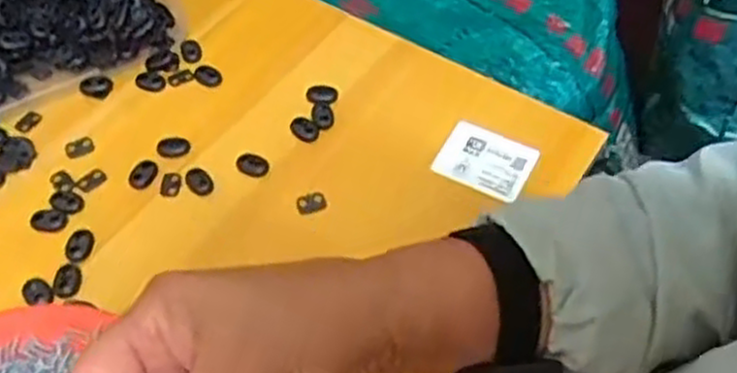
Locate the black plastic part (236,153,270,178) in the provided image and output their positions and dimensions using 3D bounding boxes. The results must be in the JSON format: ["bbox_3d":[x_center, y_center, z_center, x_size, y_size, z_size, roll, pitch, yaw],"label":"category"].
[{"bbox_3d":[-0.076,-0.015,0.498,0.022,0.004,0.016,21,56,15],"label":"black plastic part"}]

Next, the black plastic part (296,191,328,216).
[{"bbox_3d":[-0.036,0.011,0.481,0.019,0.004,0.014,-9,53,-7],"label":"black plastic part"}]

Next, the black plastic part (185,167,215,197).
[{"bbox_3d":[-0.110,-0.004,0.490,0.015,0.004,0.024,-31,59,-22],"label":"black plastic part"}]

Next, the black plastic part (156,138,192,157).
[{"bbox_3d":[-0.131,-0.027,0.507,0.022,0.004,0.016,-5,53,-3],"label":"black plastic part"}]

